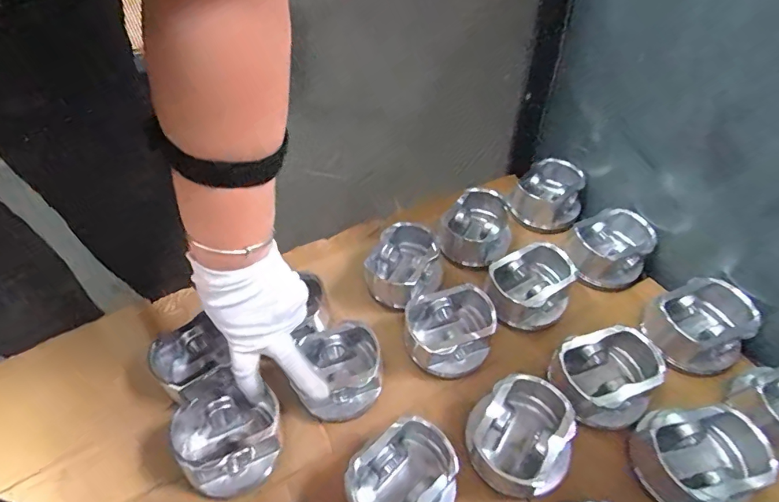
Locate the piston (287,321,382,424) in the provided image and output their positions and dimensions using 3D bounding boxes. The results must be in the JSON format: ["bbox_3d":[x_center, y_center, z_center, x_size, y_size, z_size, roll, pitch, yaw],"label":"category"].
[{"bbox_3d":[-0.052,0.124,0.471,0.085,0.060,0.090,-4,50,0],"label":"piston"}]

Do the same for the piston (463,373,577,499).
[{"bbox_3d":[0.123,0.170,0.411,0.090,0.062,0.089,-2,50,2],"label":"piston"}]

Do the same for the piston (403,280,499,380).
[{"bbox_3d":[0.069,0.084,0.486,0.101,0.056,0.088,-11,51,-6],"label":"piston"}]

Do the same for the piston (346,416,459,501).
[{"bbox_3d":[0.015,0.204,0.390,0.091,0.066,0.081,-32,56,-21],"label":"piston"}]

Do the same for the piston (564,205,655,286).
[{"bbox_3d":[0.268,-0.008,0.546,0.088,0.058,0.093,-2,50,2],"label":"piston"}]

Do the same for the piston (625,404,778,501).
[{"bbox_3d":[0.274,0.184,0.400,0.090,0.069,0.087,-21,52,-14],"label":"piston"}]

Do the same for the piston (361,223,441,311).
[{"bbox_3d":[0.022,0.018,0.538,0.075,0.066,0.097,30,58,25],"label":"piston"}]

